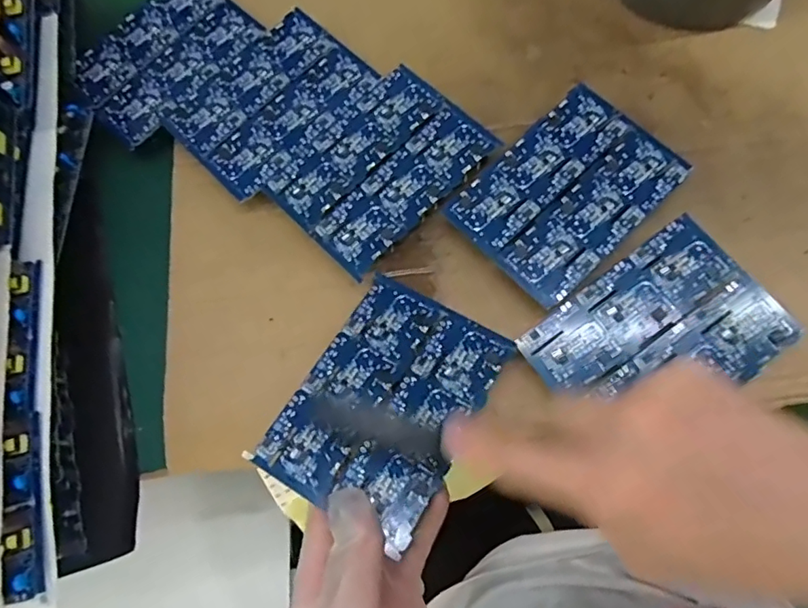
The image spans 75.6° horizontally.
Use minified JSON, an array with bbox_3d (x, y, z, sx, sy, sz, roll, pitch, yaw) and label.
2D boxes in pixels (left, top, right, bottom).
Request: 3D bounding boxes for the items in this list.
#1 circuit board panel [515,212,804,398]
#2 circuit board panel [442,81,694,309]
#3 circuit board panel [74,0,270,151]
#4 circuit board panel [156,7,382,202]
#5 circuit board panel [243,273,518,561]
[{"bbox_3d":[0.146,0.017,0.301,0.130,0.011,0.092,-35,73,-7],"label":"circuit board panel"},{"bbox_3d":[0.104,-0.074,0.335,0.131,0.012,0.094,-42,74,-9],"label":"circuit board panel"},{"bbox_3d":[-0.181,-0.189,0.393,0.130,0.004,0.095,-45,76,-8],"label":"circuit board panel"},{"bbox_3d":[-0.098,-0.150,0.377,0.133,0.004,0.102,-44,75,-8],"label":"circuit board panel"},{"bbox_3d":[-0.009,0.054,0.295,0.094,0.004,0.131,28,66,16],"label":"circuit board panel"}]

